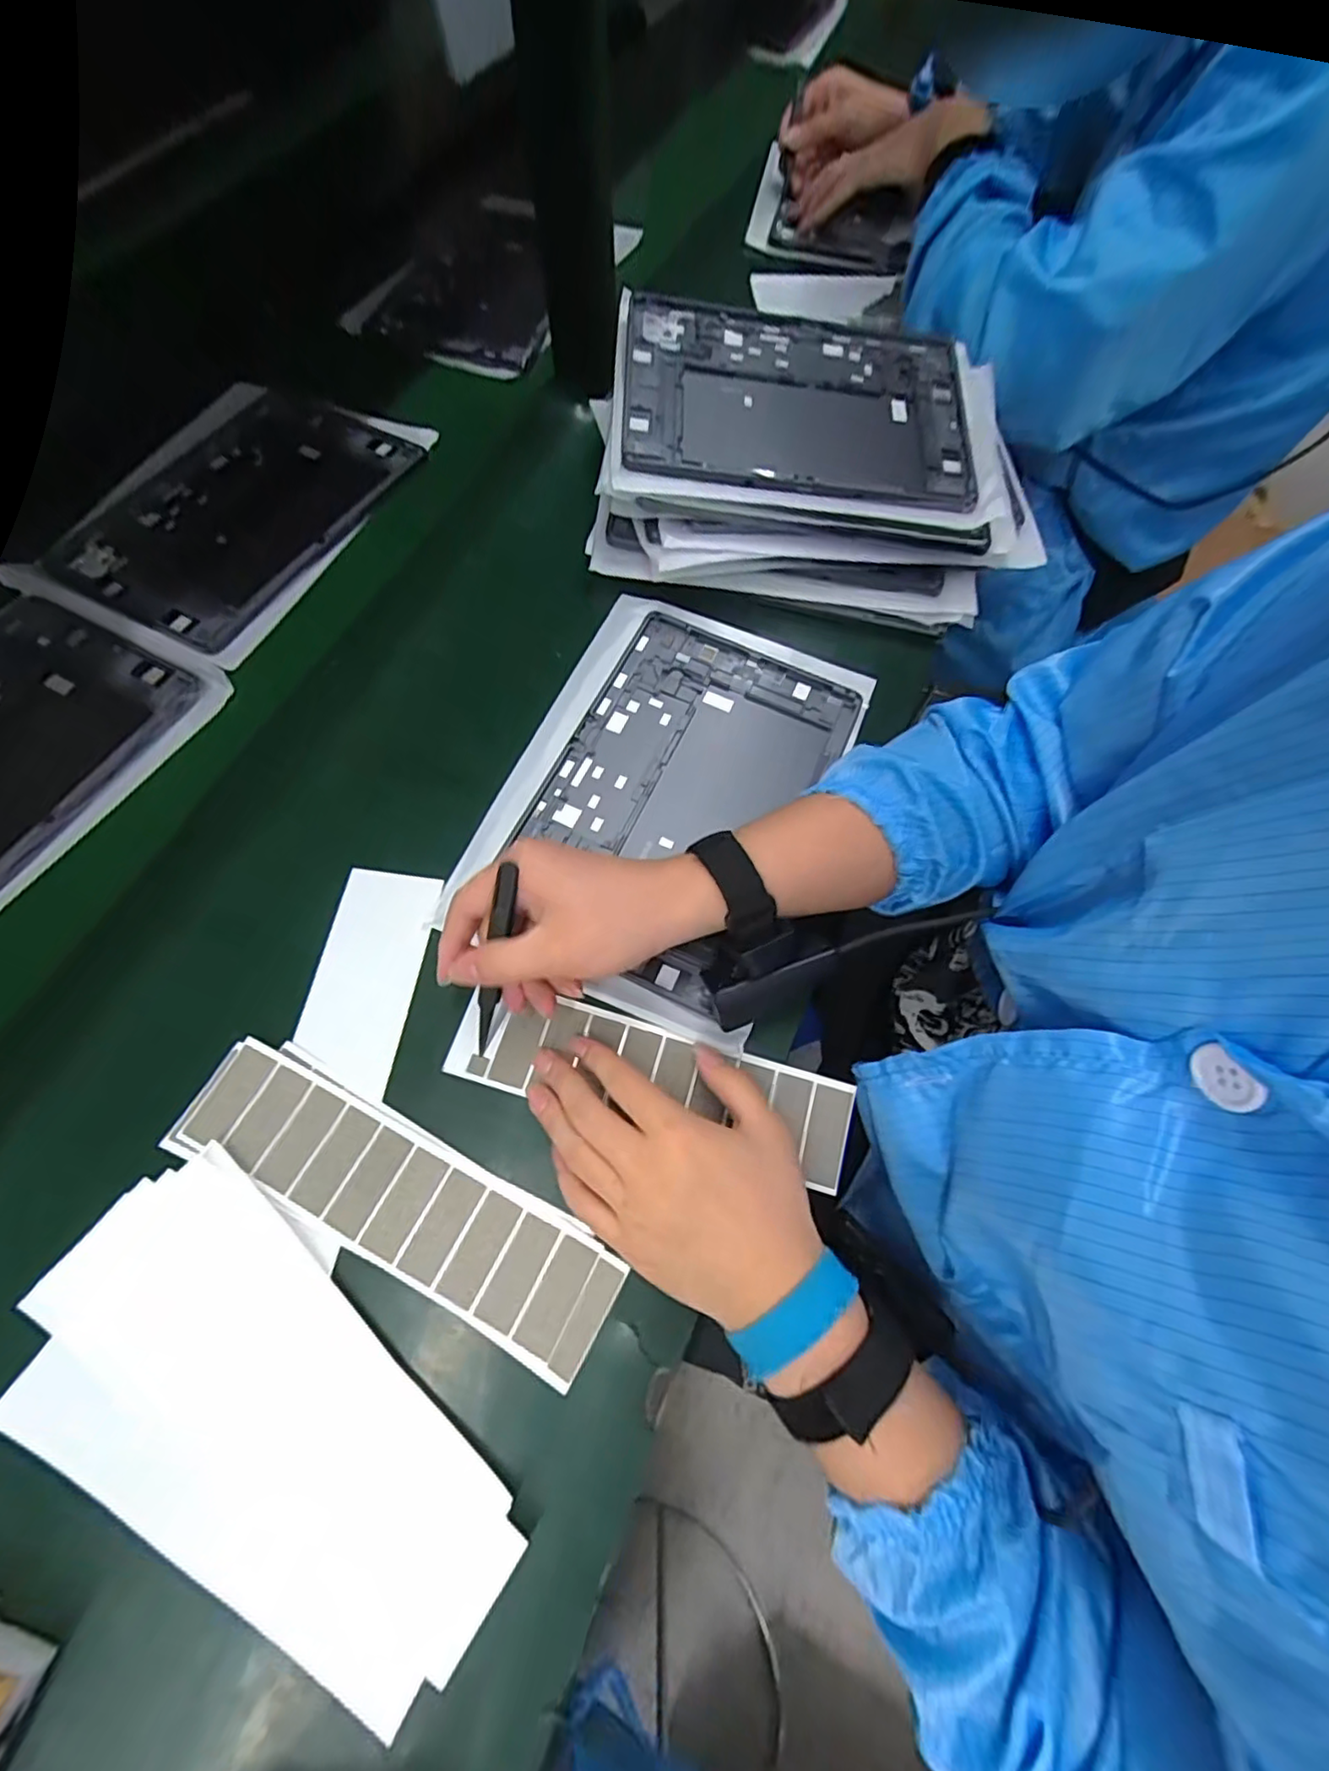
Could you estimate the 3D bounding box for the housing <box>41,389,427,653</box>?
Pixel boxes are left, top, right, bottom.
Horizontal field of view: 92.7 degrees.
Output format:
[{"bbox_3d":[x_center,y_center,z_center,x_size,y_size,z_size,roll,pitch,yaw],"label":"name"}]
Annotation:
[{"bbox_3d":[-0.350,-0.315,0.519,0.207,0.015,0.264,25,69,9],"label":"housing"}]

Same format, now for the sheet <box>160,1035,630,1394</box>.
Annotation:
[{"bbox_3d":[-0.135,0.156,0.318,0.233,0.004,0.058,26,69,7],"label":"sheet"}]

